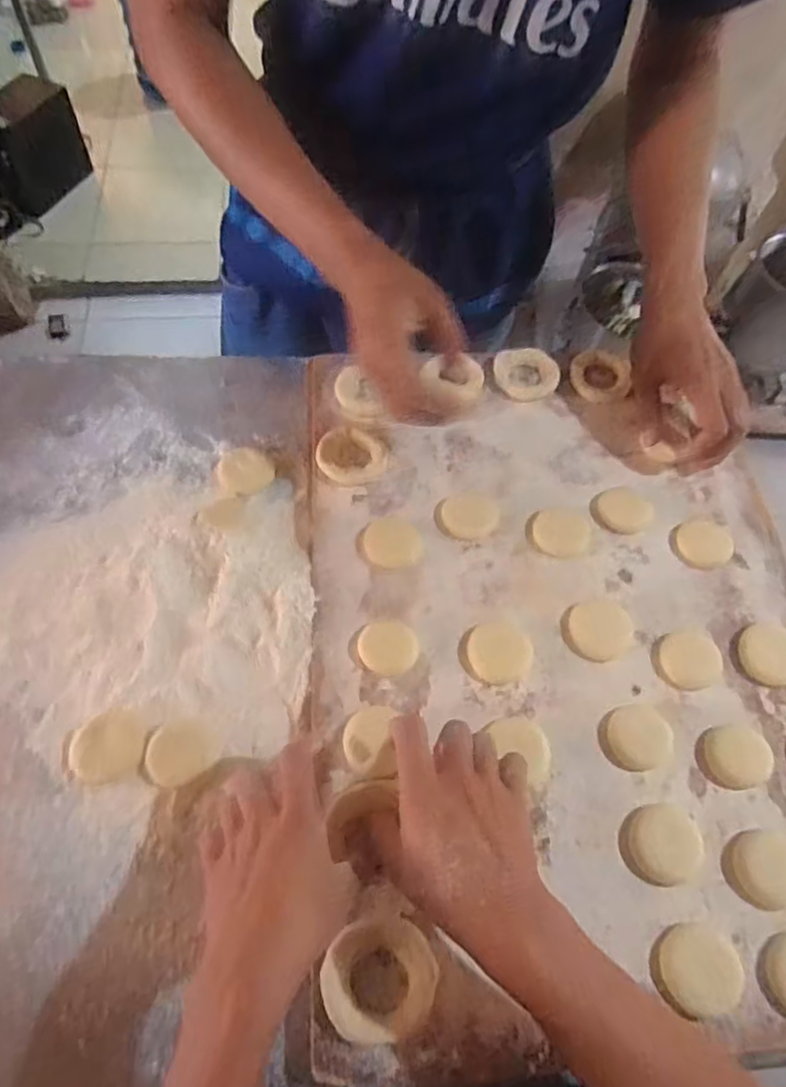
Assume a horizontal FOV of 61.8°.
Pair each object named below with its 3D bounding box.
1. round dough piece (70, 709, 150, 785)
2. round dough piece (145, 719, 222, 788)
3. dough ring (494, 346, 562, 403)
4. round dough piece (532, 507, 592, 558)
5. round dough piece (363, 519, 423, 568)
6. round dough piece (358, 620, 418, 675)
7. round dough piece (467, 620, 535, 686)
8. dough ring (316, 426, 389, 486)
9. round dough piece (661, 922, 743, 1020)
[{"bbox_3d":[-0.216,0.154,0.499,0.055,0.012,0.049,-6,61,-4],"label":"round dough piece"},{"bbox_3d":[-0.161,0.158,0.503,0.054,0.011,0.044,-30,65,-16],"label":"round dough piece"},{"bbox_3d":[0.138,-0.175,0.677,0.066,0.014,0.059,-1,60,-1],"label":"dough ring"},{"bbox_3d":[0.151,-0.011,0.586,0.050,0.005,0.048,0,60,0],"label":"round dough piece"},{"bbox_3d":[0.000,0.000,0.575,0.049,0.007,0.045,0,60,0],"label":"round dough piece"},{"bbox_3d":[-0.004,0.083,0.528,0.046,0.004,0.044,0,60,0],"label":"round dough piece"},{"bbox_3d":[0.086,0.086,0.525,0.051,0.004,0.051,0,60,0],"label":"round dough piece"},{"bbox_3d":[-0.039,-0.083,0.620,0.064,0.009,0.062,0,60,0],"label":"dough ring"},{"bbox_3d":[0.200,0.274,0.423,0.050,0.006,0.050,0,60,0],"label":"round dough piece"}]

